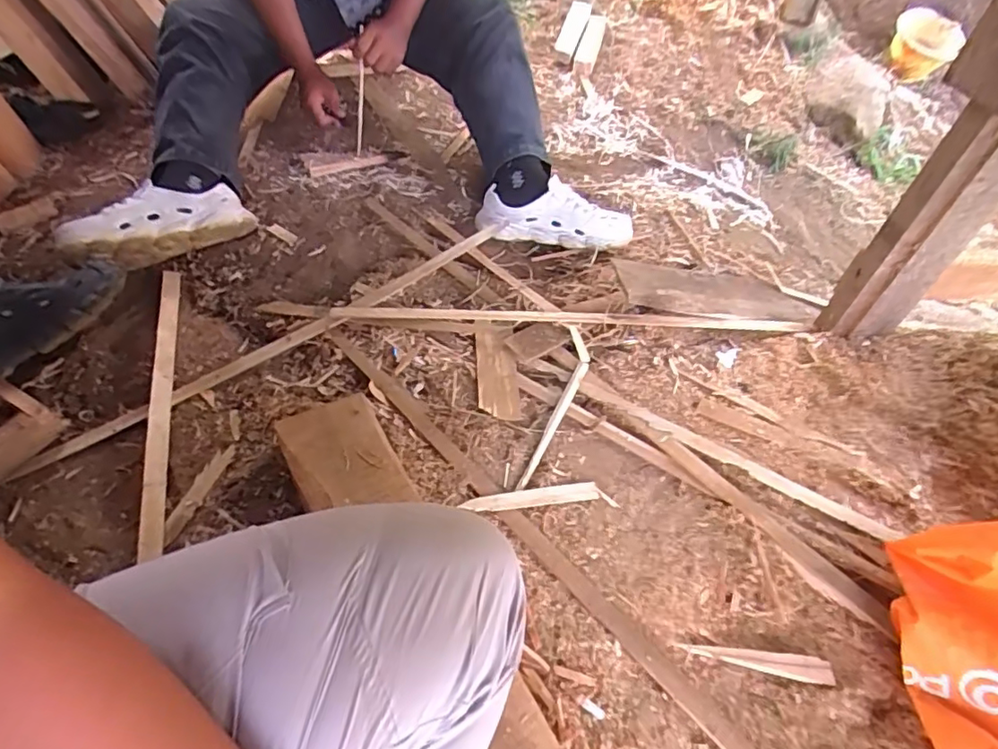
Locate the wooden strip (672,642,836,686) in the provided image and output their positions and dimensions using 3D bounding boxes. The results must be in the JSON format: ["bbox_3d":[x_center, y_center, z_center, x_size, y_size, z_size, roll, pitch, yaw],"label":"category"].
[{"bbox_3d":[0.275,0.305,0.630,0.160,0.009,0.027,11,47,5],"label":"wooden strip"}]

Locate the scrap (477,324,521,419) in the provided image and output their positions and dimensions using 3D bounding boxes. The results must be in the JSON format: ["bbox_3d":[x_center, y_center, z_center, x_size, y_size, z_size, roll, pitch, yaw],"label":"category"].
[{"bbox_3d":[-0.003,-0.004,0.854,0.058,0.013,0.159,-3,56,-2],"label":"scrap"}]

